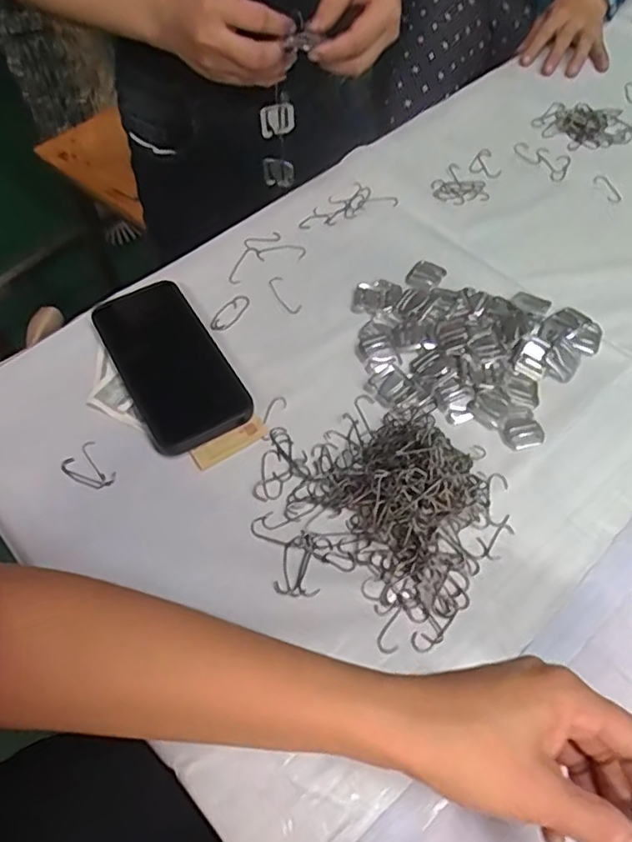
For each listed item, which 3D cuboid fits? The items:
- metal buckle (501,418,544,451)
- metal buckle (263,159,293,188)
[{"bbox_3d":[0.160,0.010,0.454,0.030,0.004,0.022,-12,57,-7],"label":"metal buckle"},{"bbox_3d":[-0.041,-0.270,0.642,0.033,0.034,0.005,12,61,4],"label":"metal buckle"}]

